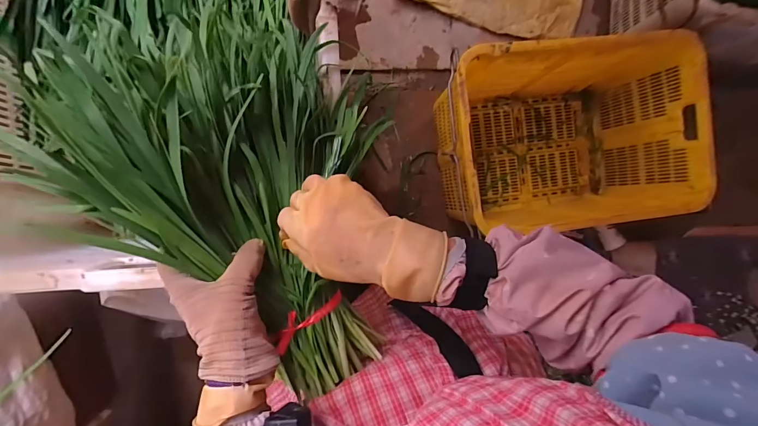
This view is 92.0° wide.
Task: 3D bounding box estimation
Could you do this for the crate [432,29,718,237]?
[{"bbox_3d":[0.527,-0.216,1.104,0.708,0.422,0.495,-6,93,-8],"label":"crate"}]

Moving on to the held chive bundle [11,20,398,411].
[{"bbox_3d":[-0.116,-0.007,0.408,0.305,0.130,0.396,-36,107,-37],"label":"held chive bundle"}]

